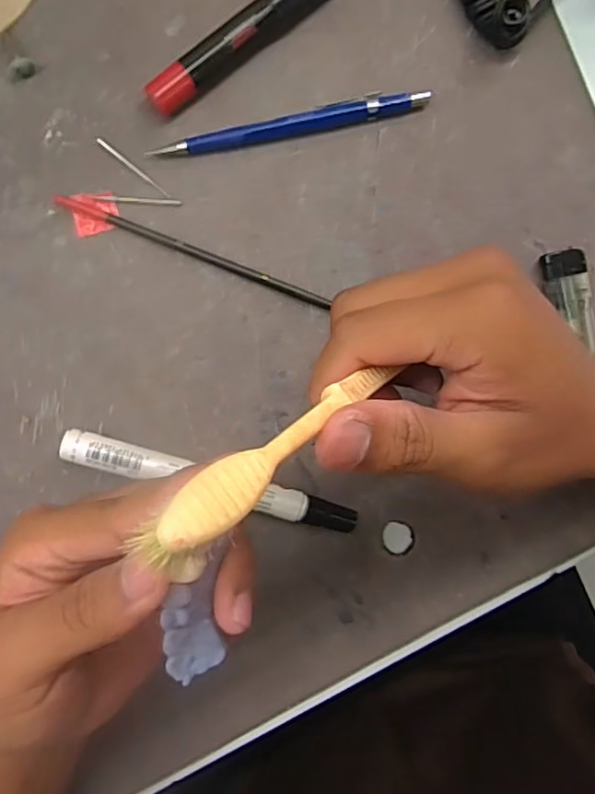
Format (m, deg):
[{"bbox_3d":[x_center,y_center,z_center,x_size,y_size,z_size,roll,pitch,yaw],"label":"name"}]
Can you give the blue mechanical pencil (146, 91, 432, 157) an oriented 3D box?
[{"bbox_3d":[-0.003,-0.133,0.281,0.134,0.008,0.012,-14,95,-5],"label":"blue mechanical pencil"}]

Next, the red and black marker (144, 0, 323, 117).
[{"bbox_3d":[-0.023,-0.170,0.273,0.108,0.017,0.017,-39,96,-3],"label":"red and black marker"}]

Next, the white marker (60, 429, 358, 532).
[{"bbox_3d":[-0.040,0.042,0.282,0.143,0.017,0.014,17,91,-7],"label":"white marker"}]

